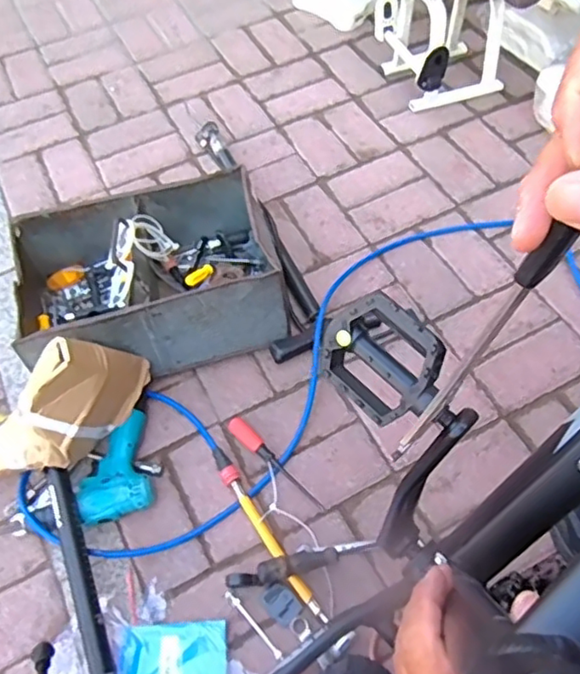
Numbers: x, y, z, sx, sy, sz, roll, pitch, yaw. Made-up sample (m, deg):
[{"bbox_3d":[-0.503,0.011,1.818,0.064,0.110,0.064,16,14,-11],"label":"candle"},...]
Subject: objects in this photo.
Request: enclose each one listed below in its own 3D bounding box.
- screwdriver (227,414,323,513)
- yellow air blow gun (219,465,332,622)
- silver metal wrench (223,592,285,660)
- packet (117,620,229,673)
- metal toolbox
[{"bbox_3d":[-0.023,0.200,0.946,0.199,0.030,0.027,43,66,14],"label":"screwdriver"},{"bbox_3d":[-0.028,0.299,0.881,0.026,0.032,0.262,-28,70,-19],"label":"yellow air blow gun"},{"bbox_3d":[-0.049,0.394,0.827,0.012,0.012,0.112,-39,73,-22],"label":"silver metal wrench"},{"bbox_3d":[-0.154,0.441,0.804,0.142,0.012,0.106,0,63,-7],"label":"packet"},{"bbox_3d":[-0.220,-0.098,1.014,0.427,0.186,0.291,-15,61,-9],"label":"metal toolbox"}]

